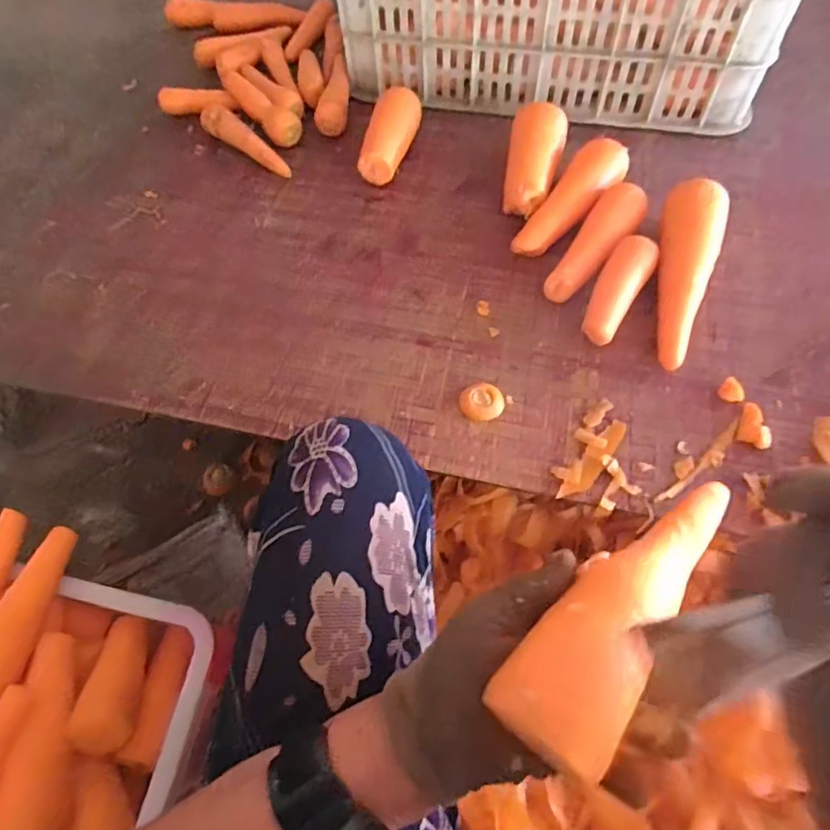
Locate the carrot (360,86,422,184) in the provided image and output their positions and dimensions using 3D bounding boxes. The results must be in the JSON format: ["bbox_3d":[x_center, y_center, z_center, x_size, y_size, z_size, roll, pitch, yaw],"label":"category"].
[{"bbox_3d":[-0.026,-0.323,0.662,0.056,0.055,0.125,9,62,8],"label":"carrot"}]

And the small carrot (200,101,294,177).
[{"bbox_3d":[-0.207,-0.329,0.684,0.032,0.036,0.143,-41,66,-18],"label":"small carrot"}]

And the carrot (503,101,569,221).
[{"bbox_3d":[0.131,-0.276,0.627,0.057,0.055,0.144,10,62,9],"label":"carrot"}]

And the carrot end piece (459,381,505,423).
[{"bbox_3d":[0.060,-0.012,0.505,0.037,0.007,0.037,-1,61,3],"label":"carrot end piece"}]

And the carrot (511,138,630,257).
[{"bbox_3d":[0.166,-0.222,0.598,0.053,0.050,0.169,34,68,20],"label":"carrot"}]

